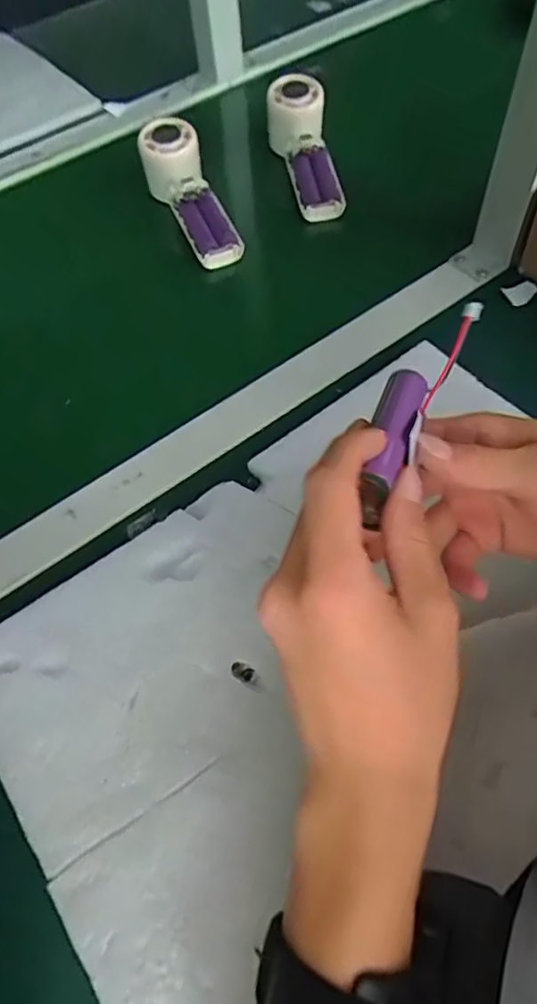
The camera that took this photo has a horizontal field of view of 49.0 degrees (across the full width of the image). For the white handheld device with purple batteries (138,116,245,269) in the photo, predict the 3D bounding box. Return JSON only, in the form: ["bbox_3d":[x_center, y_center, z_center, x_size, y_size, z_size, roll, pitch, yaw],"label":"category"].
[{"bbox_3d":[-0.073,-0.292,0.554,0.059,0.063,0.154,-24,60,-11],"label":"white handheld device with purple batteries"}]

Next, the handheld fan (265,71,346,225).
[{"bbox_3d":[0.040,-0.350,0.593,0.053,0.046,0.166,-13,75,-4],"label":"handheld fan"}]

